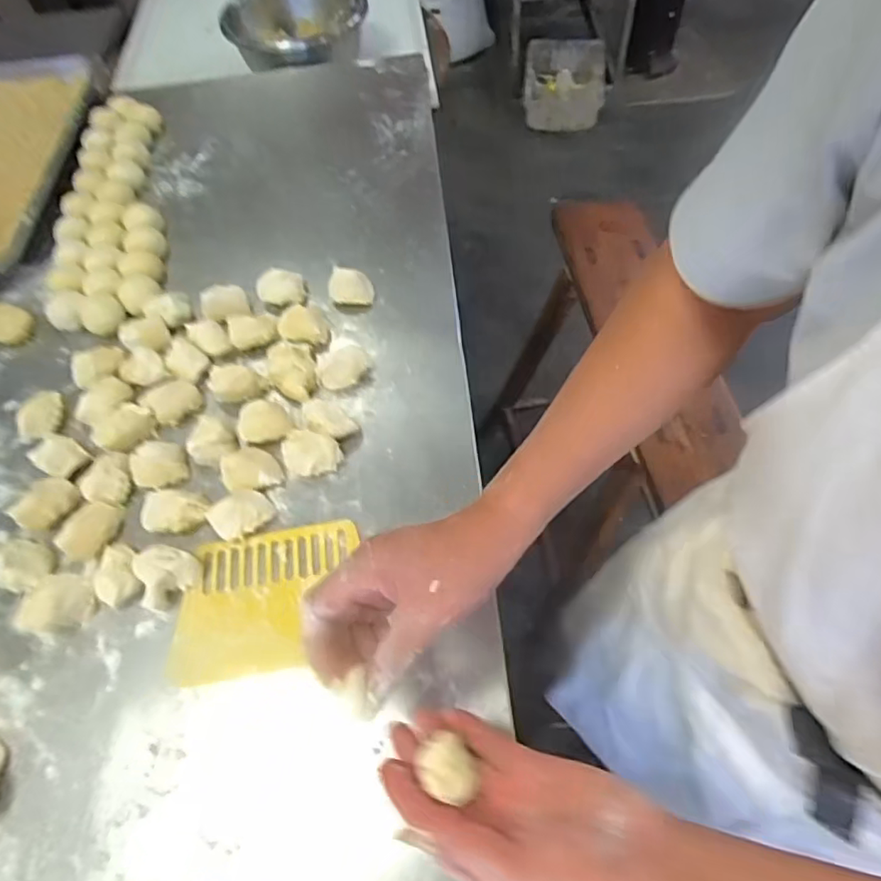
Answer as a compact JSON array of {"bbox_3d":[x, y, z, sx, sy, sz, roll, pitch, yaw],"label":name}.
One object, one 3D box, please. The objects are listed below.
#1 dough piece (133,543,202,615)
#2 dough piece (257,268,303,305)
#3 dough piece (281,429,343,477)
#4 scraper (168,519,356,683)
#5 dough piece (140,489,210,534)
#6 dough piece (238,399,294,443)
[{"bbox_3d":[-0.233,0.113,0.478,0.048,0.035,0.041,-30,63,-14],"label":"dough piece"},{"bbox_3d":[-0.185,-0.177,0.651,0.052,0.028,0.034,-9,60,-2],"label":"dough piece"},{"bbox_3d":[-0.123,0.012,0.536,0.054,0.027,0.038,10,61,9],"label":"dough piece"},{"bbox_3d":[-0.150,0.133,0.482,0.153,0.008,0.119,-8,60,-2],"label":"scraper"},{"bbox_3d":[-0.242,0.065,0.511,0.056,0.029,0.036,-1,60,3],"label":"dough piece"},{"bbox_3d":[-0.174,-0.017,0.554,0.048,0.033,0.034,-32,63,-14],"label":"dough piece"}]

